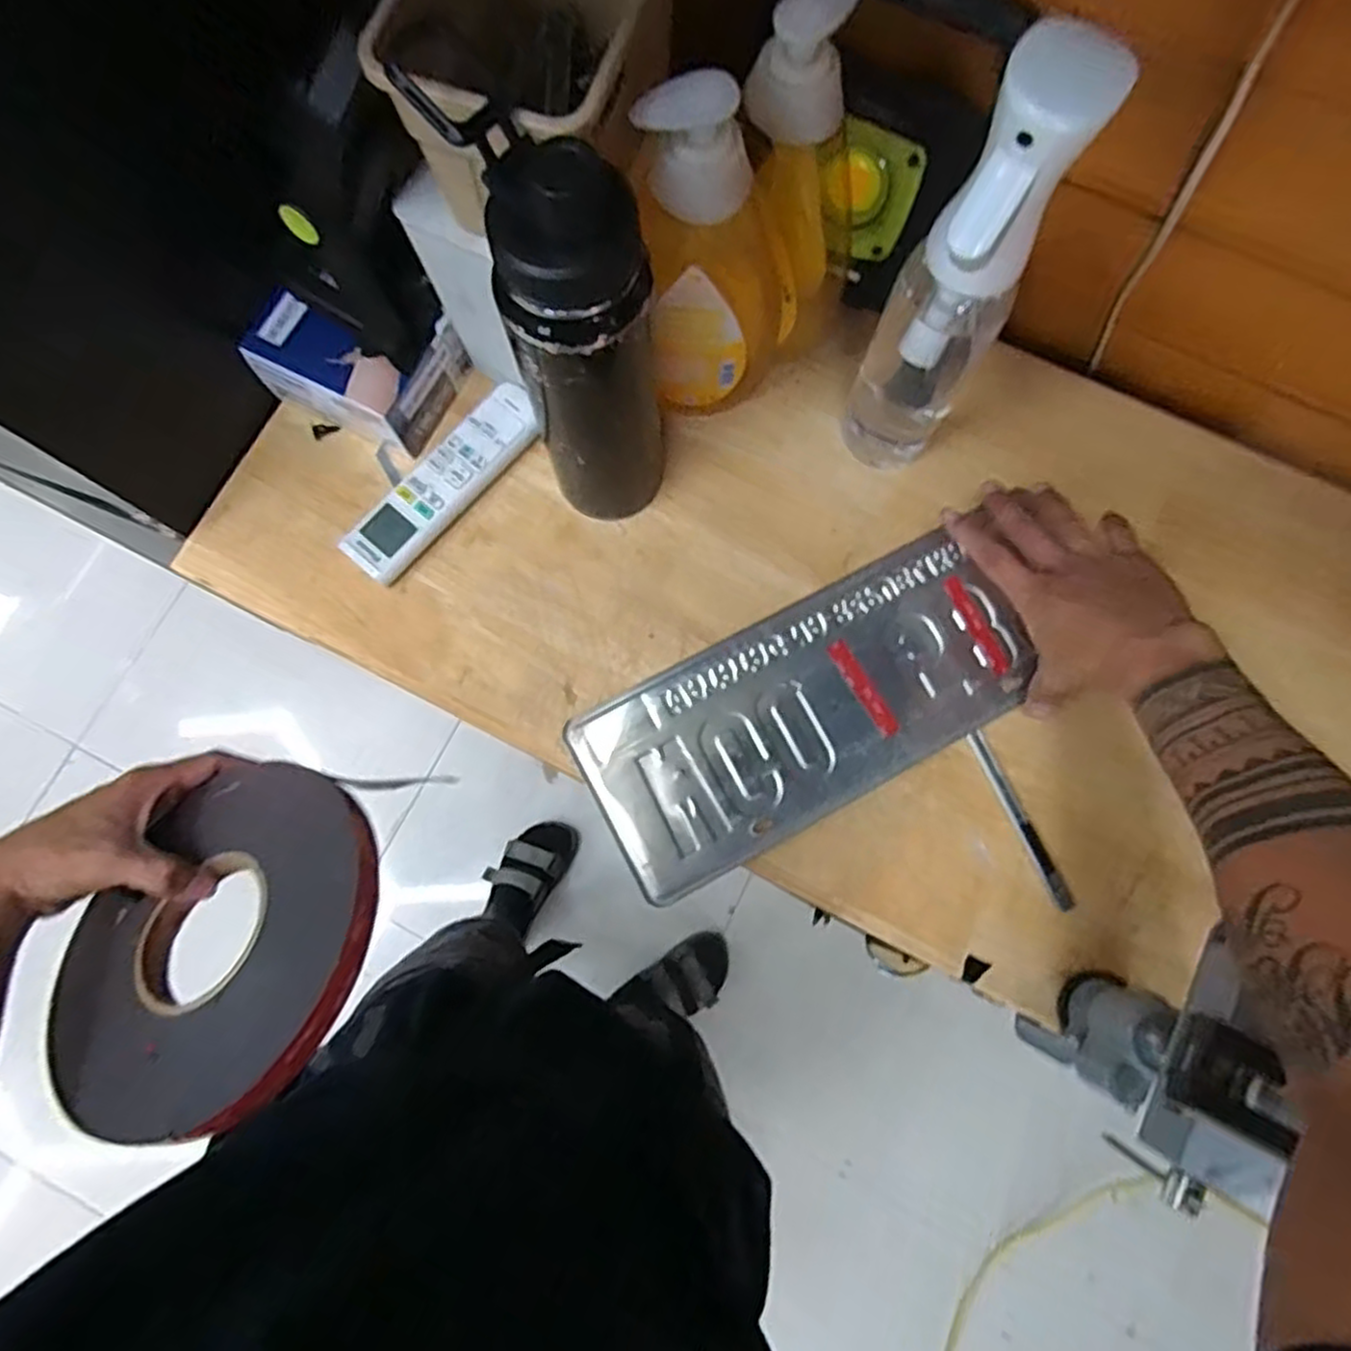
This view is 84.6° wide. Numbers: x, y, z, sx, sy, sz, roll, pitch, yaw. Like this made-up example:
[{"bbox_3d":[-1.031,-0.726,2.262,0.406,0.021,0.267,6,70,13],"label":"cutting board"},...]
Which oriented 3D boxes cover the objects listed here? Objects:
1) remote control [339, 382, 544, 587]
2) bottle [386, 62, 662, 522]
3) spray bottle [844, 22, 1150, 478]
[{"bbox_3d":[-0.169,-0.142,0.548,0.044,0.026,0.171,41,82,8],"label":"remote control"},{"bbox_3d":[-0.058,-0.185,0.434,0.075,0.270,0.099,-22,79,-4],"label":"bottle"},{"bbox_3d":[0.155,-0.206,0.434,0.071,0.286,0.051,26,80,6],"label":"spray bottle"}]

